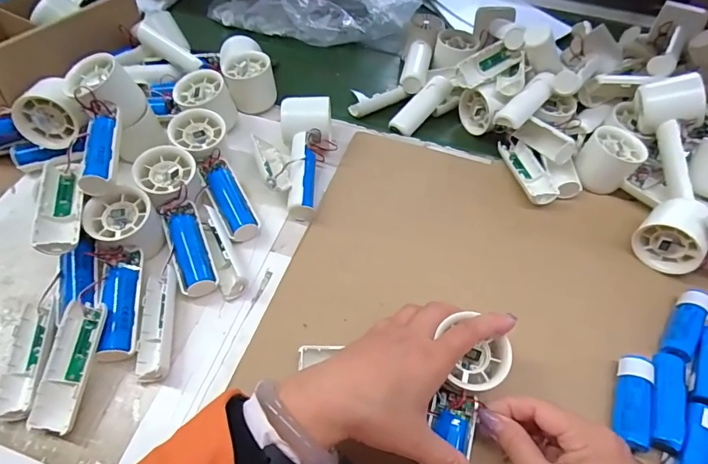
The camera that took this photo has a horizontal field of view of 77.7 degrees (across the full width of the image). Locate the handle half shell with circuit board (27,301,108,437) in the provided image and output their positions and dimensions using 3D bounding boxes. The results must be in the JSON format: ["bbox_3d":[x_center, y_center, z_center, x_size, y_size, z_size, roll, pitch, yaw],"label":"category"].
[{"bbox_3d":[-0.221,0.104,0.343,0.033,0.014,0.094,6,69,1],"label":"handle half shell with circuit board"}]

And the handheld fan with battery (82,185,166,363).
[{"bbox_3d":[-0.206,0.035,0.389,0.062,0.045,0.153,-5,68,-7],"label":"handheld fan with battery"}]

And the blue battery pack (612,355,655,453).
[{"bbox_3d":[0.221,0.134,0.348,0.024,0.017,0.074,21,56,12],"label":"blue battery pack"}]

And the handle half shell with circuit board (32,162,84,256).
[{"bbox_3d":[-0.255,-0.024,0.384,0.030,0.018,0.098,-13,56,-12],"label":"handle half shell with circuit board"}]

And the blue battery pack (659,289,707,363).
[{"bbox_3d":[0.293,0.082,0.388,0.024,0.017,0.077,32,59,19],"label":"blue battery pack"}]

